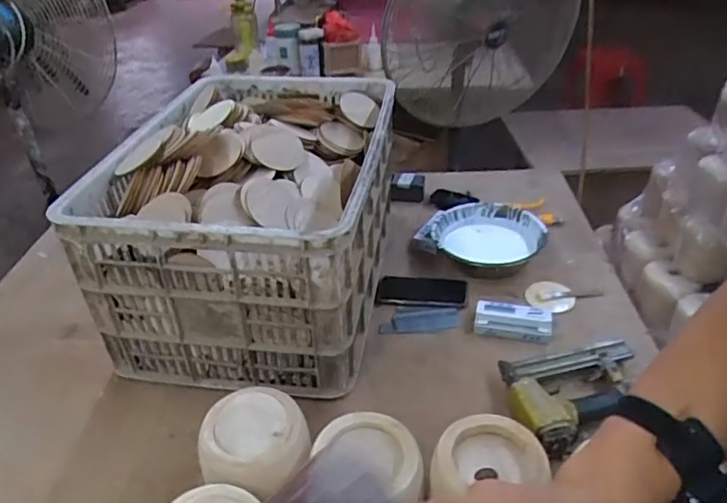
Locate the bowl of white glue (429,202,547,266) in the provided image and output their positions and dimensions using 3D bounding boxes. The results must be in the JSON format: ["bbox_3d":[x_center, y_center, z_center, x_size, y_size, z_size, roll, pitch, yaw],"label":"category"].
[{"bbox_3d":[0.252,-0.024,1.148,0.220,0.058,0.189,4,35,9],"label":"bowl of white glue"}]

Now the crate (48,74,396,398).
[{"bbox_3d":[-0.176,-0.065,1.000,0.404,0.327,0.522,2,34,7],"label":"crate"}]

